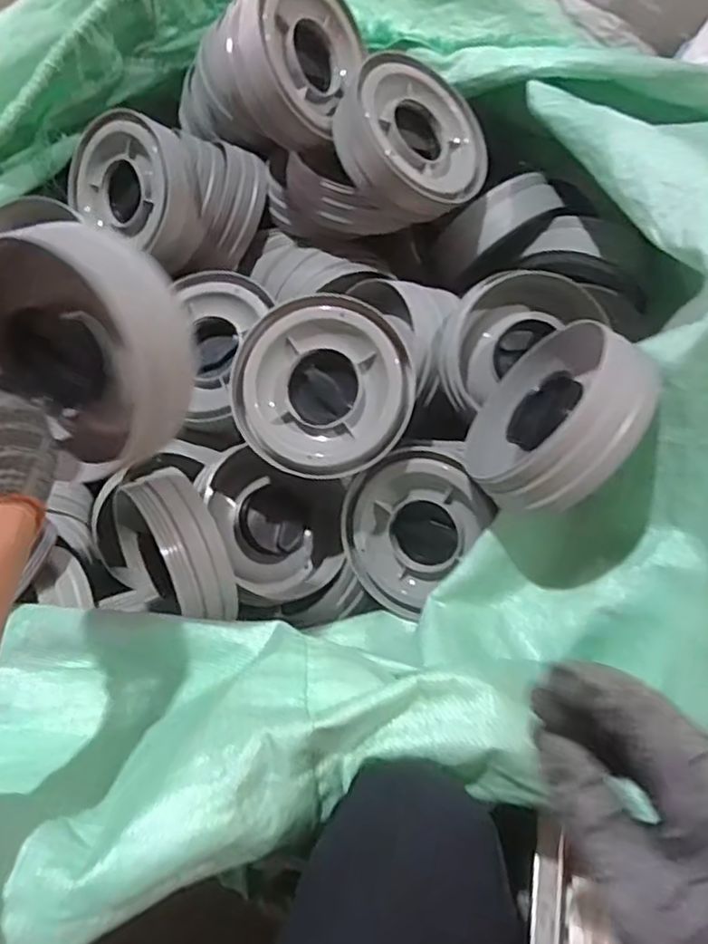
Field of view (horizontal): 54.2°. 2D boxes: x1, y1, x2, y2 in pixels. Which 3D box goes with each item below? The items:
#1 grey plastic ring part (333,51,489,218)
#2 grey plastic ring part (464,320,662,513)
[{"bbox_3d":[0.060,-0.330,0.690,0.150,0.049,0.149,-14,94,-30],"label":"grey plastic ring part"},{"bbox_3d":[0.151,-0.045,0.544,0.054,0.161,0.150,30,100,-19],"label":"grey plastic ring part"}]

